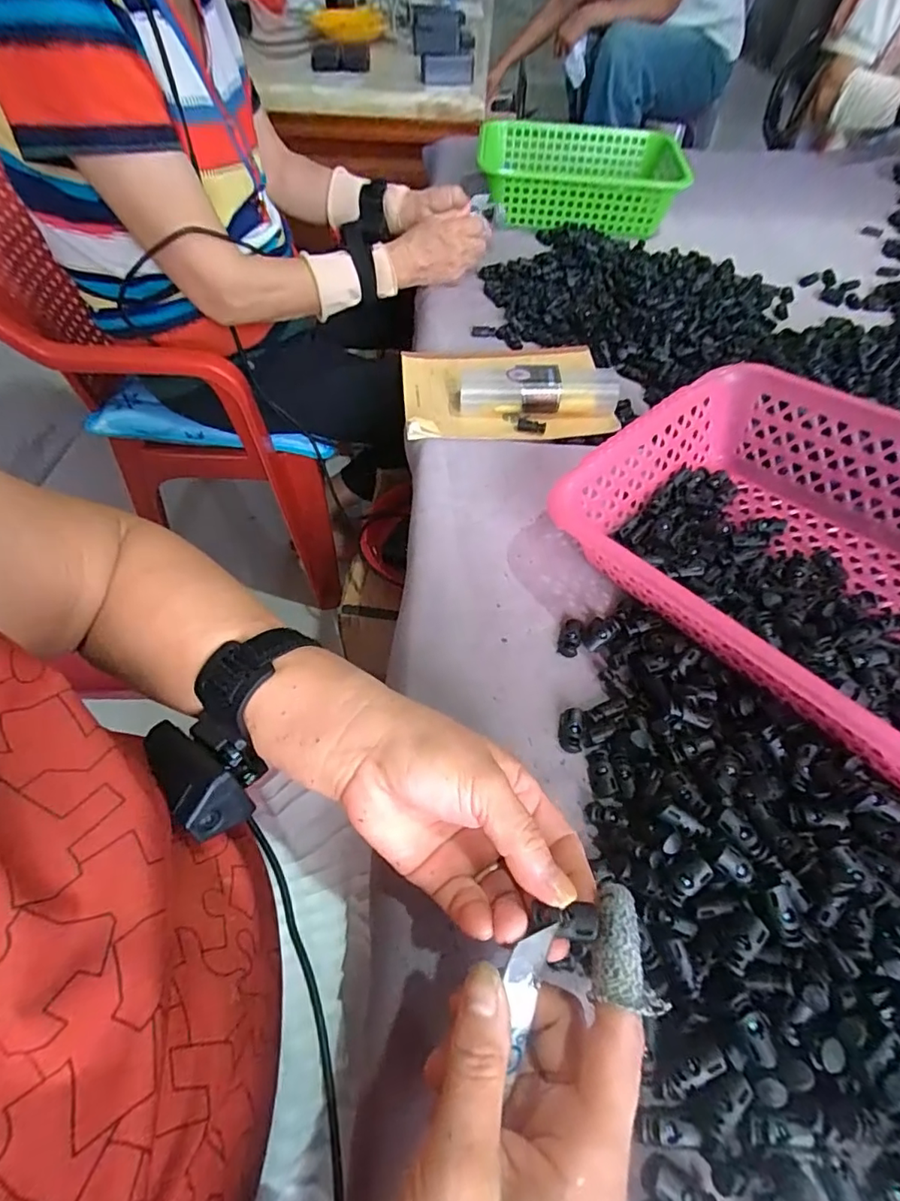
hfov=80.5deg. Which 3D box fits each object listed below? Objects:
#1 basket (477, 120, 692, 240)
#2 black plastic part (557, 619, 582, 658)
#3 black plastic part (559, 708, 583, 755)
[{"bbox_3d":[0.192,-0.647,0.805,0.294,0.072,0.214,5,57,1],"label":"basket"},{"bbox_3d":[0.086,0.027,0.381,0.014,0.010,0.026,17,58,9],"label":"black plastic part"},{"bbox_3d":[0.079,0.084,0.342,0.014,0.013,0.027,6,57,2],"label":"black plastic part"}]

